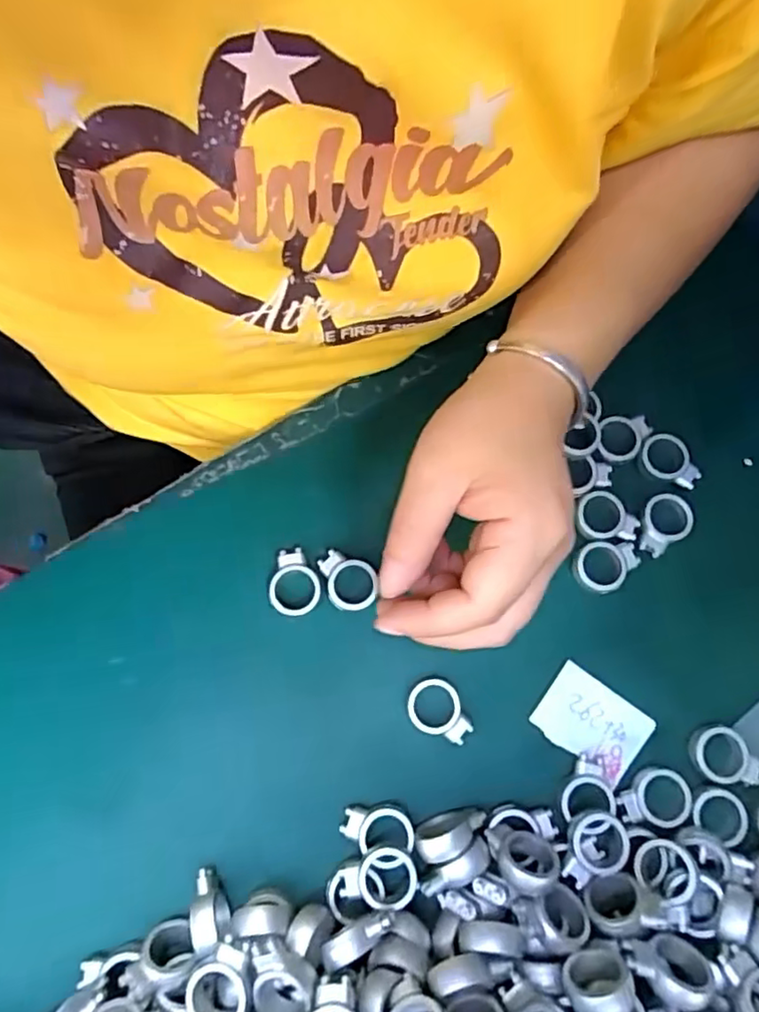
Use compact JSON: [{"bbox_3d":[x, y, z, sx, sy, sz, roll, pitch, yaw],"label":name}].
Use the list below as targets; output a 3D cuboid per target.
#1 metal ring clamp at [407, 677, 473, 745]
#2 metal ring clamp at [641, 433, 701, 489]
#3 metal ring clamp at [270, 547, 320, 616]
[{"bbox_3d":[0.030,0.101,0.305,0.033,0.005,0.026,42,77,11],"label":"metal ring clamp"},{"bbox_3d":[0.159,-0.025,0.339,0.033,0.004,0.024,35,76,10],"label":"metal ring clamp"},{"bbox_3d":[-0.044,0.040,0.322,0.025,0.013,0.034,-12,73,-4],"label":"metal ring clamp"}]

